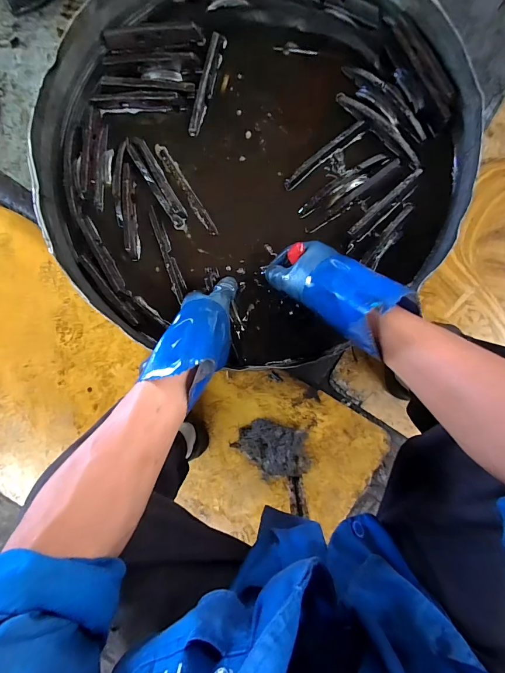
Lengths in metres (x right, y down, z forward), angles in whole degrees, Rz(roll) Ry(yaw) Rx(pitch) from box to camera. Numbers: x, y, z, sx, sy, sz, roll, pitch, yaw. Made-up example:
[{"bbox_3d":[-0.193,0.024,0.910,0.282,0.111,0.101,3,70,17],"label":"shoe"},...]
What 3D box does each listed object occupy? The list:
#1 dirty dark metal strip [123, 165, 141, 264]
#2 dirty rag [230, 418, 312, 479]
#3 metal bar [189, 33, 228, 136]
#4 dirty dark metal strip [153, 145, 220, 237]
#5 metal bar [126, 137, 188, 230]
[{"bbox_3d":[-0.181,-0.183,0.491,0.019,0.017,0.136,-3,90,5],"label":"dirty dark metal strip"},{"bbox_3d":[0.046,0.286,0.813,0.190,0.065,0.137,14,92,4],"label":"dirty rag"},{"bbox_3d":[-0.067,-0.363,0.478,0.014,0.025,0.139,18,91,4],"label":"metal bar"},{"bbox_3d":[-0.097,-0.217,0.492,0.016,0.004,0.155,-32,91,6],"label":"dirty dark metal strip"},{"bbox_3d":[-0.139,-0.227,0.487,0.025,0.016,0.146,-30,88,4],"label":"metal bar"}]

